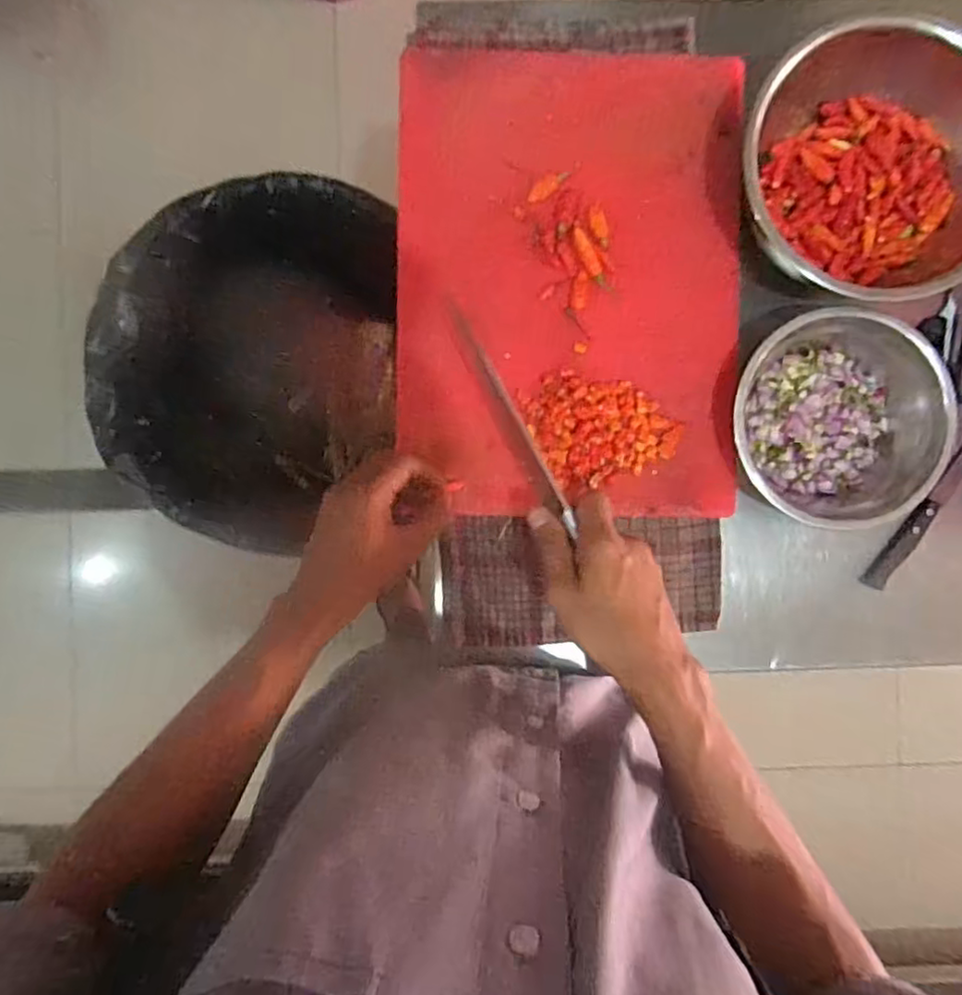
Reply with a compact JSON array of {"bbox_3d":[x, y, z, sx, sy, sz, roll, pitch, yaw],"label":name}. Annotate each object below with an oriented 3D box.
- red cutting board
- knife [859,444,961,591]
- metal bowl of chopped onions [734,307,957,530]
[{"bbox_3d":[0.074,-0.183,0.551,0.282,0.023,0.386,1,91,-1],"label":"red cutting board"},{"bbox_3d":[0.395,0.000,0.567,0.027,0.018,0.188,32,90,-1],"label":"knife"},{"bbox_3d":[0.290,-0.063,0.536,0.164,0.057,0.166,0,91,-1],"label":"metal bowl of chopped onions"}]

